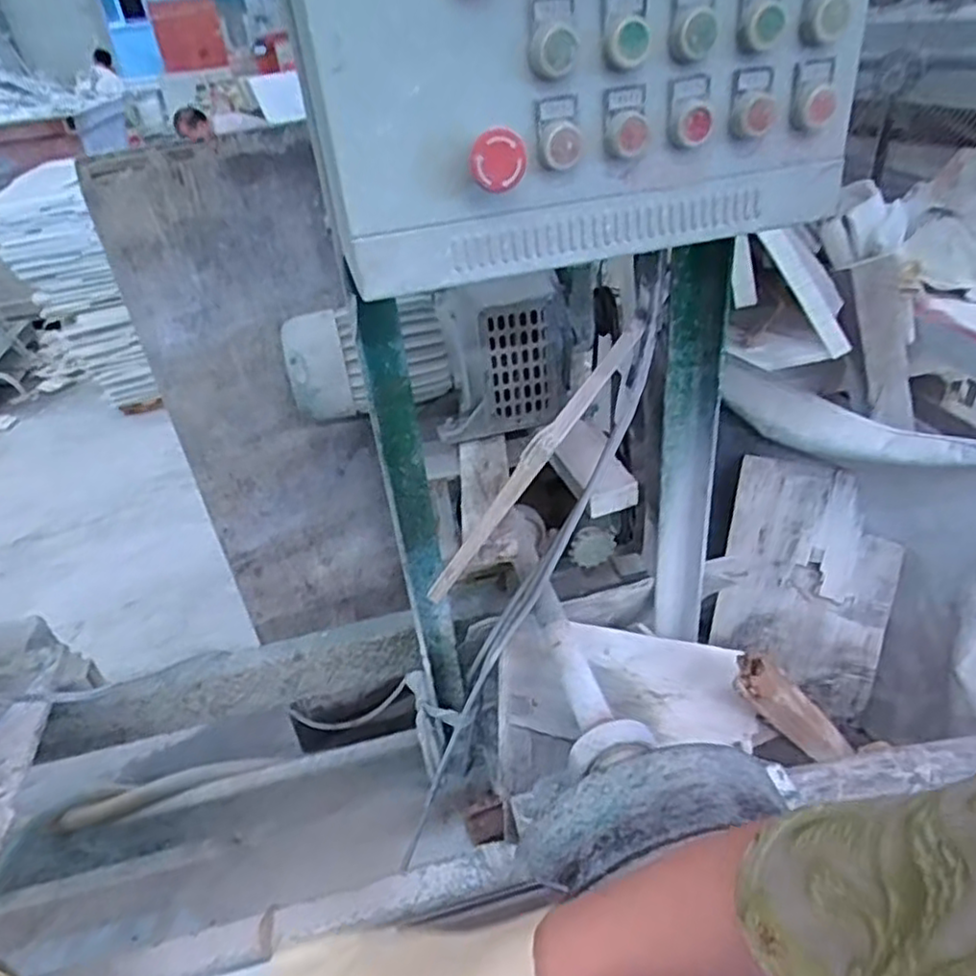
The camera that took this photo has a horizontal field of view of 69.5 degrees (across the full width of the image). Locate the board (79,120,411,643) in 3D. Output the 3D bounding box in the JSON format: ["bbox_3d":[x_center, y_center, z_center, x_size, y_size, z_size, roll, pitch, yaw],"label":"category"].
[{"bbox_3d":[-0.342,-0.085,1.167,0.300,0.908,0.031,-21,39,-19],"label":"board"}]

